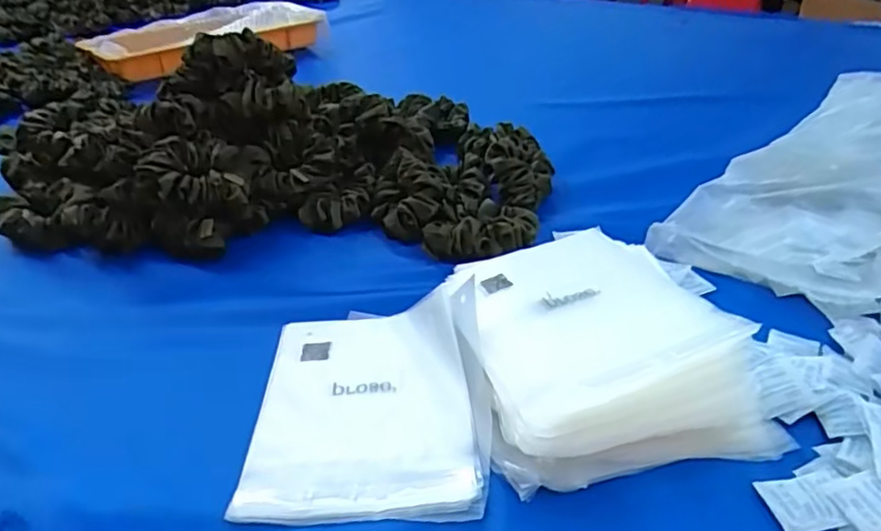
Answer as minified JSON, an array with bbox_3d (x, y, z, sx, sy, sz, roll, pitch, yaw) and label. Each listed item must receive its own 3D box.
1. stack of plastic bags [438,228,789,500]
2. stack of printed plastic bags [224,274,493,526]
[{"bbox_3d":[0.101,0.041,0.441,0.173,0.043,0.221,-10,34,-11],"label":"stack of plastic bags"},{"bbox_3d":[-0.046,0.082,0.417,0.150,0.029,0.183,-7,33,3],"label":"stack of printed plastic bags"}]

